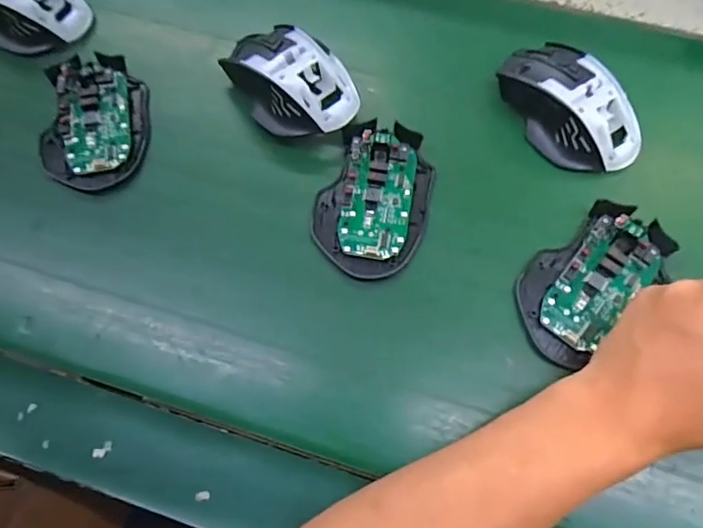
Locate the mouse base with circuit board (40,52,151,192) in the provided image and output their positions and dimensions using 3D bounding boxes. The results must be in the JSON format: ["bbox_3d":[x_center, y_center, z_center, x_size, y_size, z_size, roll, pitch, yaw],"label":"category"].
[{"bbox_3d":[-0.187,-0.107,0.365,0.069,0.021,0.116,-2,67,-1],"label":"mouse base with circuit board"}]

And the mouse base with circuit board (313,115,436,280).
[{"bbox_3d":[0.017,-0.046,0.341,0.073,0.016,0.114,14,68,6],"label":"mouse base with circuit board"}]

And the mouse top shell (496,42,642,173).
[{"bbox_3d":[0.160,-0.117,0.364,0.074,0.037,0.114,-32,70,-13],"label":"mouse top shell"}]

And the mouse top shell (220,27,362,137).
[{"bbox_3d":[-0.045,-0.138,0.366,0.073,0.038,0.111,-36,71,-14],"label":"mouse top shell"}]

